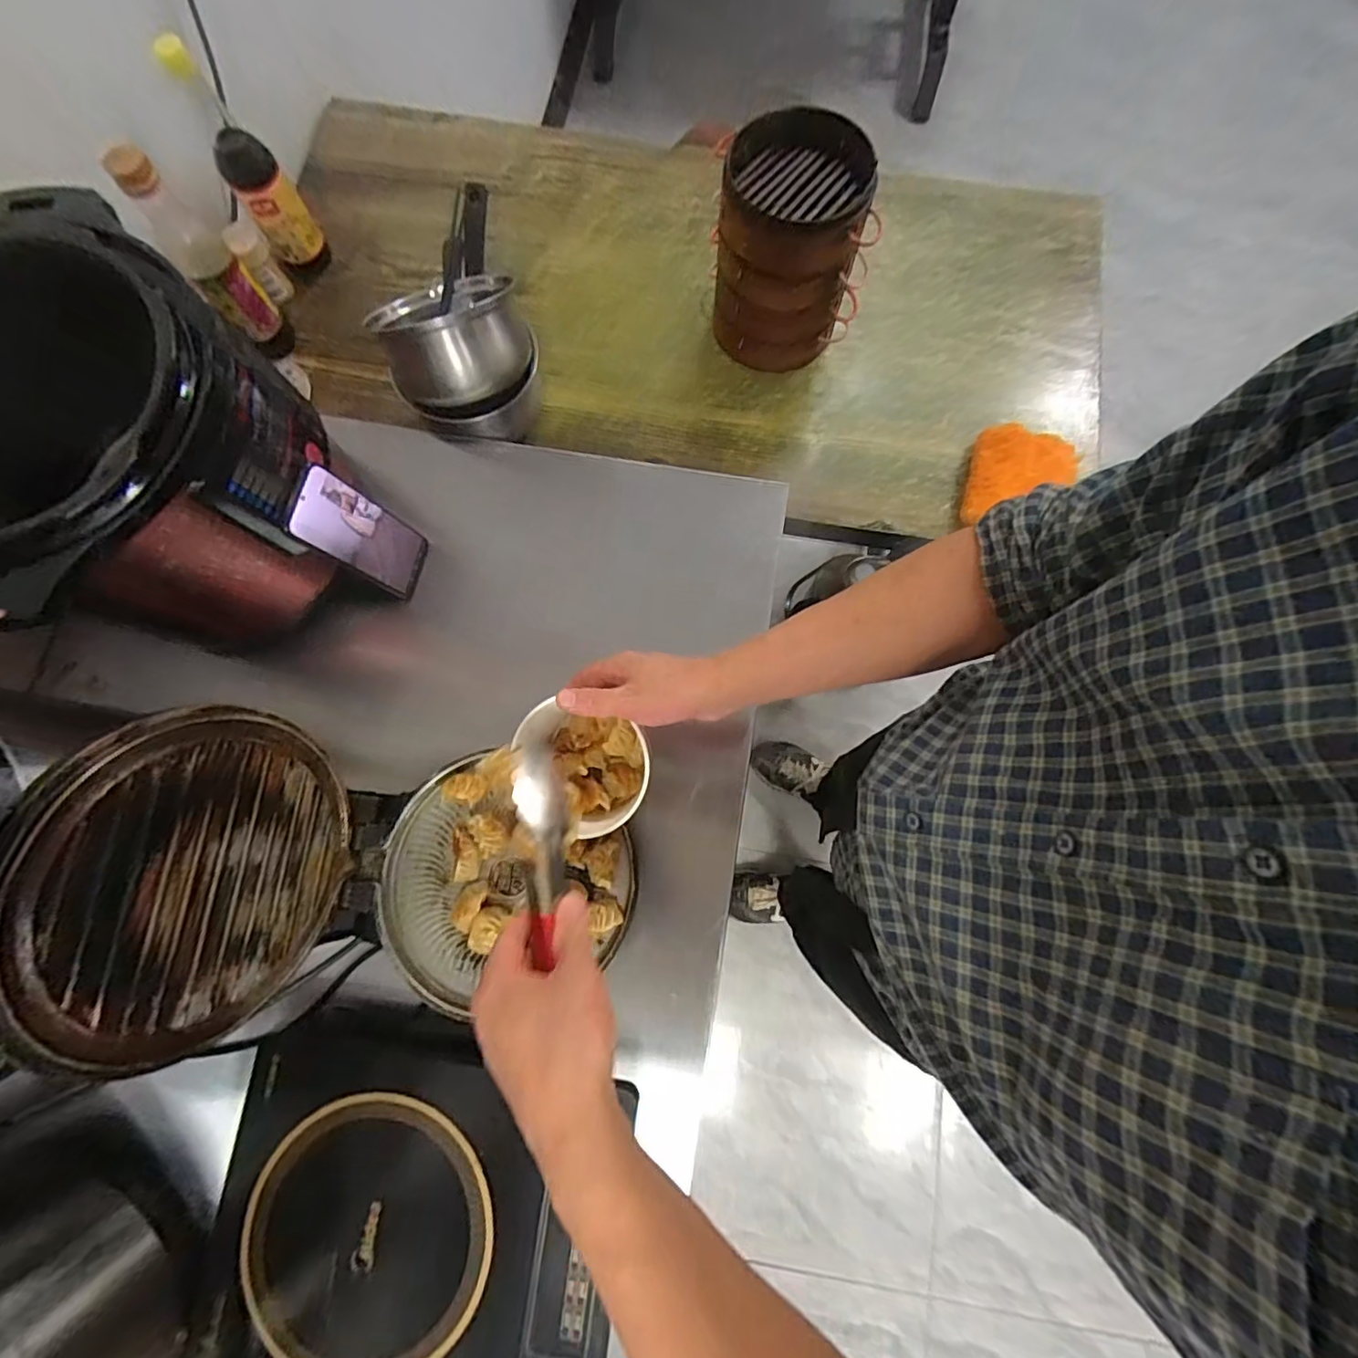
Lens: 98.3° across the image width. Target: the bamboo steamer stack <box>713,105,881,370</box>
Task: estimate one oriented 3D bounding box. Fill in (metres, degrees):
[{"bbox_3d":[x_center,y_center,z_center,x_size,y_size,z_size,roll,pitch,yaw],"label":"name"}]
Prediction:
[{"bbox_3d":[0.134,-0.527,0.727,0.176,0.200,0.155,5,77,0],"label":"bamboo steamer stack"}]

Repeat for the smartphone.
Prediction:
[{"bbox_3d":[-0.324,-0.146,0.608,0.010,0.161,0.075,8,78,20],"label":"smartphone"}]

